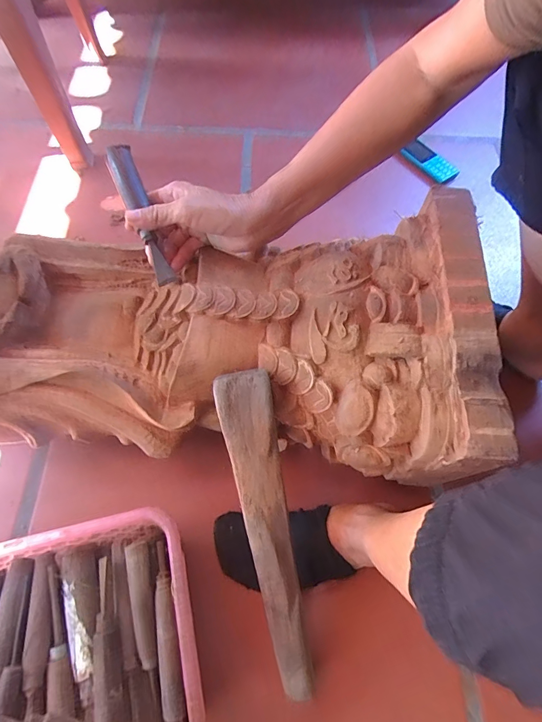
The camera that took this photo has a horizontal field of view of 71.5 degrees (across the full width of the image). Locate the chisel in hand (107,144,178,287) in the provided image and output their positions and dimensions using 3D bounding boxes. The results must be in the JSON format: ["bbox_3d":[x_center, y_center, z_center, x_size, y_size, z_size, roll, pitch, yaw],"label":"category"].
[{"bbox_3d":[-0.132,-0.149,0.383,0.026,0.029,0.149,-20,80,-12],"label":"chisel in hand"}]

